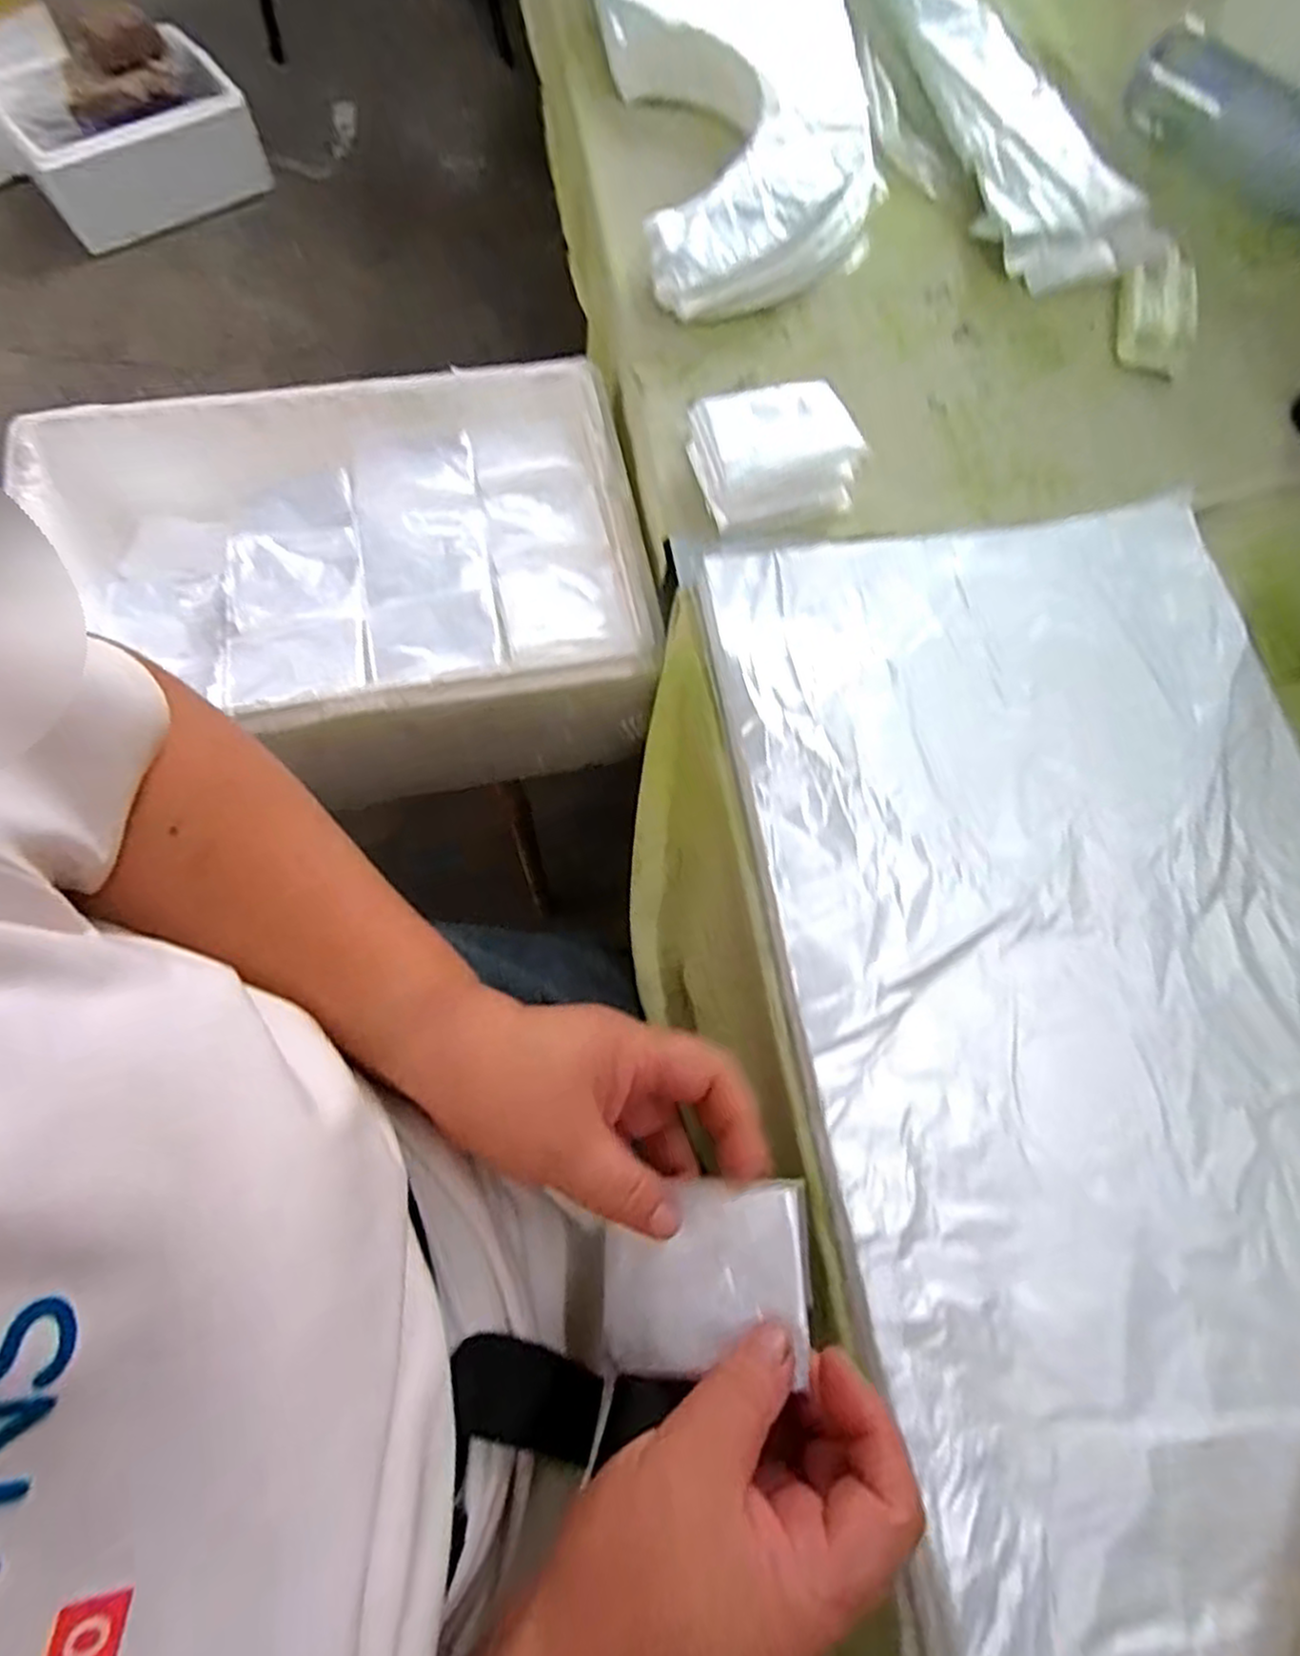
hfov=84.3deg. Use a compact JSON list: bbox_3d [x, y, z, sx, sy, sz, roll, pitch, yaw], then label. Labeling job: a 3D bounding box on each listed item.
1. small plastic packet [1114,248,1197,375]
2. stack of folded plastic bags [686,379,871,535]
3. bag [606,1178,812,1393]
[{"bbox_3d":[0.348,-0.353,0.492,0.040,0.032,0.085,12,69,2],"label":"small plastic packet"},{"bbox_3d":[0.072,-0.222,0.423,0.088,0.049,0.068,-13,71,-7],"label":"stack of folded plastic bags"},{"bbox_3d":[0.021,0.177,0.283,0.084,0.007,0.065,-11,69,17],"label":"bag"}]

